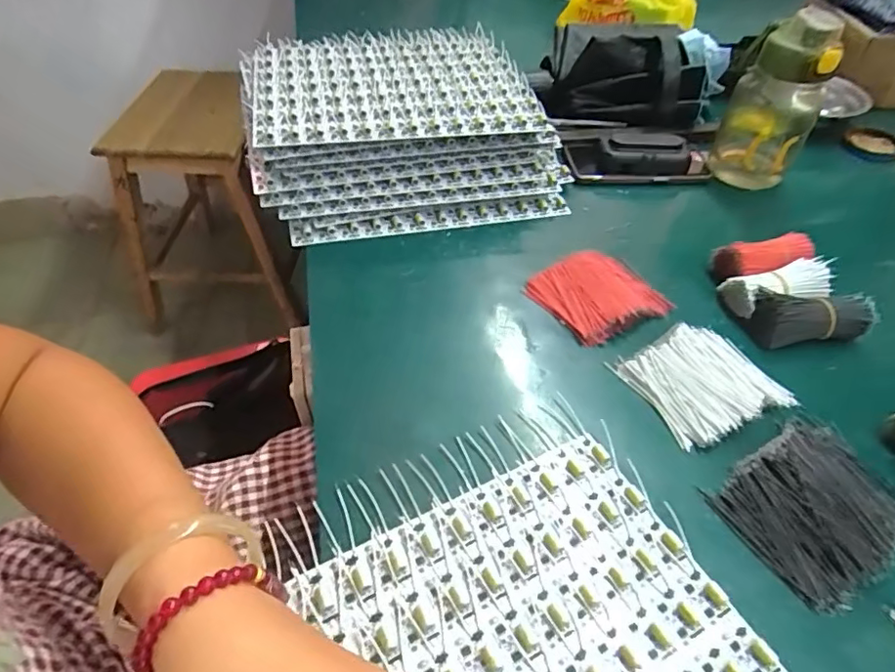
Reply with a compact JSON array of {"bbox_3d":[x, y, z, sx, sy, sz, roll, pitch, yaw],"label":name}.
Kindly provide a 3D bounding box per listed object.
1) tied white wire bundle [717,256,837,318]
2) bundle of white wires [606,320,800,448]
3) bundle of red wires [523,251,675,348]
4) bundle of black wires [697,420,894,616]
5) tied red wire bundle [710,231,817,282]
[{"bbox_3d":[0.298,-0.046,0.489,0.087,0.032,0.040,-8,49,-8],"label":"tied white wire bundle"},{"bbox_3d":[0.201,0.031,0.428,0.106,0.016,0.094,-22,52,-19],"label":"bundle of white wires"},{"bbox_3d":[0.134,-0.039,0.494,0.099,0.022,0.090,-22,52,-19],"label":"bundle of red wires"},{"bbox_3d":[0.248,0.109,0.361,0.118,0.012,0.093,-26,54,-22],"label":"bundle of black wires"},{"bbox_3d":[0.302,-0.075,0.518,0.093,0.032,0.035,-11,50,-10],"label":"tied red wire bundle"}]

